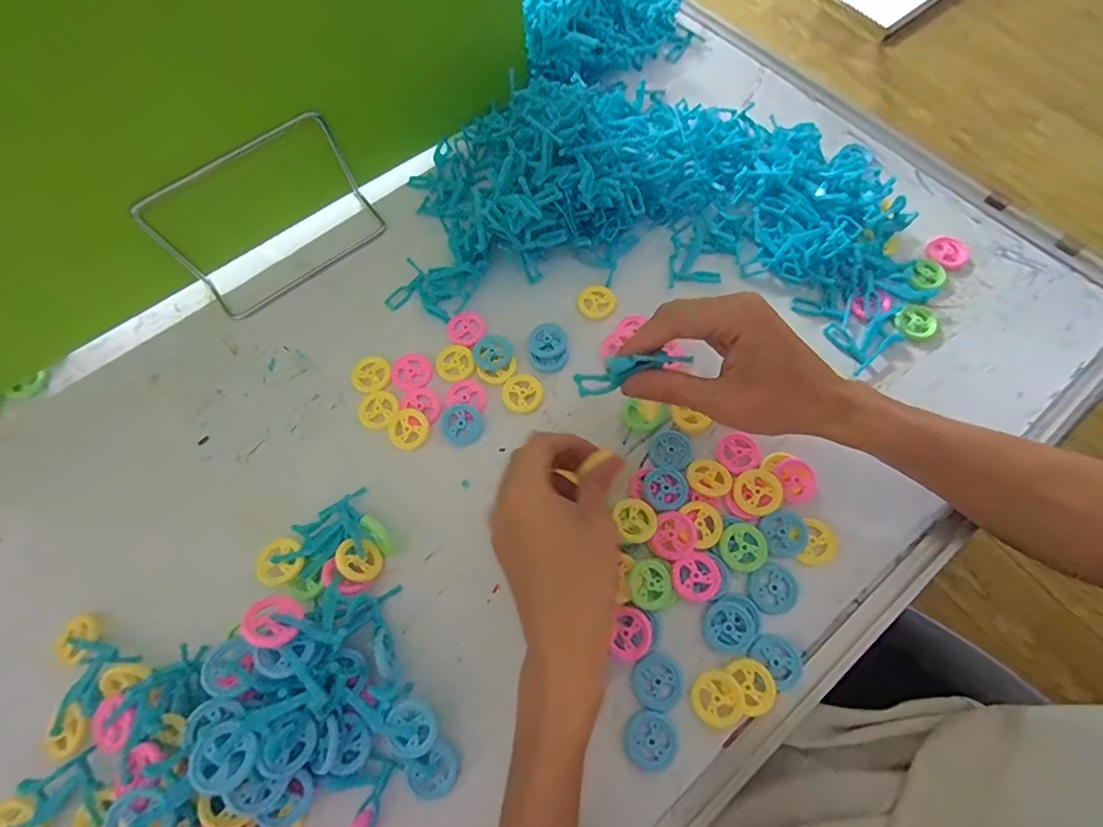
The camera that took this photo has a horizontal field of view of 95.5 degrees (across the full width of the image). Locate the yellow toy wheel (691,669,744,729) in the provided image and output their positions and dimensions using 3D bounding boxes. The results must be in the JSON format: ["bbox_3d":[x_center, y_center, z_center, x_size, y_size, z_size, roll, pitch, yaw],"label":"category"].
[{"bbox_3d":[0.097,0.166,0.292,0.028,0.004,0.029,-1,69,3],"label":"yellow toy wheel"}]

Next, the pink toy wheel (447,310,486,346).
[{"bbox_3d":[-0.066,-0.066,0.394,0.030,0.005,0.030,-1,69,3],"label":"pink toy wheel"}]

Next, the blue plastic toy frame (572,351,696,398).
[{"bbox_3d":[0.044,-0.025,0.274,0.063,0.016,0.015,-17,67,7],"label":"blue plastic toy frame"}]

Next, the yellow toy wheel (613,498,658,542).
[{"bbox_3d":[0.055,0.068,0.323,0.026,0.006,0.029,-28,71,-7],"label":"yellow toy wheel"}]

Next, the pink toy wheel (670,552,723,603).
[{"bbox_3d":[0.091,0.103,0.314,0.030,0.007,0.029,-1,69,3],"label":"pink toy wheel"}]

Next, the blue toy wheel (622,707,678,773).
[{"bbox_3d":[0.057,0.187,0.287,0.029,0.004,0.029,-1,69,3],"label":"blue toy wheel"}]

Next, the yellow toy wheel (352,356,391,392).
[{"bbox_3d":[-0.136,-0.030,0.377,0.028,0.004,0.030,-1,69,3],"label":"yellow toy wheel"}]

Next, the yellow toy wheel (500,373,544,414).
[{"bbox_3d":[-0.021,-0.015,0.371,0.030,0.006,0.029,-1,69,3],"label":"yellow toy wheel"}]

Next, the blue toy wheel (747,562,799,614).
[{"bbox_3d":[0.140,0.110,0.315,0.030,0.004,0.029,-1,69,3],"label":"blue toy wheel"}]

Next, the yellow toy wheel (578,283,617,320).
[{"bbox_3d":[0.036,-0.089,0.400,0.029,0.008,0.029,-1,69,3],"label":"yellow toy wheel"}]

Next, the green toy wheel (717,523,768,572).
[{"bbox_3d":[0.123,0.086,0.321,0.029,0.005,0.029,-1,69,3],"label":"green toy wheel"}]

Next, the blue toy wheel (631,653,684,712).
[{"bbox_3d":[0.064,0.160,0.299,0.029,0.004,0.029,-1,69,3],"label":"blue toy wheel"}]

